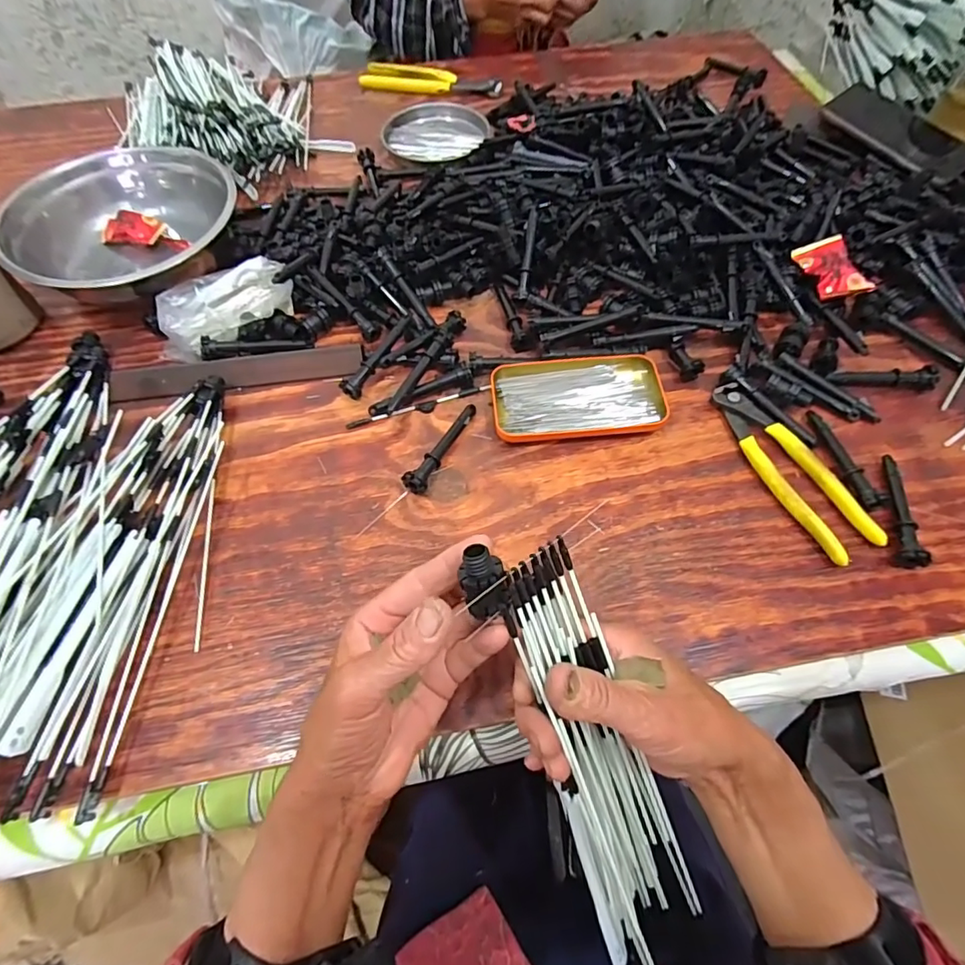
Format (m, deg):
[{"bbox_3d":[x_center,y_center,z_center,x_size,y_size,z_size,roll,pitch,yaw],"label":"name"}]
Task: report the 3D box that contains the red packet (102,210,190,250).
[{"bbox_3d":[-0.370,-0.271,0.571,0.080,0.029,0.038,5,58,-14],"label":"red packet"}]

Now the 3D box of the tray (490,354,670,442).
[{"bbox_3d":[0.080,-0.072,0.448,0.140,0.021,0.075,-6,59,-2],"label":"tray"}]

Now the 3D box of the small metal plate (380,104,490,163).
[{"bbox_3d":[-0.060,-0.446,0.672,0.128,0.023,0.114,9,60,7],"label":"small metal plate"}]

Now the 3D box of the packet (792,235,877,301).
[{"bbox_3d":[0.329,-0.203,0.494,0.043,0.020,0.071,-21,51,14],"label":"packet"}]

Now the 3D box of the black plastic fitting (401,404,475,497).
[{"bbox_3d":[-0.033,-0.031,0.429,0.019,0.018,0.095,23,62,14],"label":"black plastic fitting"}]

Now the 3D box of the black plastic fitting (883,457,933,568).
[{"bbox_3d":[0.314,0.019,0.394,0.014,0.019,0.095,9,60,7],"label":"black plastic fitting"}]

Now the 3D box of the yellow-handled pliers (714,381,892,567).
[{"bbox_3d":[0.240,-0.014,0.415,0.046,0.017,0.163,-22,61,-11],"label":"yellow-handled pliers"}]

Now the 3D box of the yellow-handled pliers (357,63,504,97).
[{"bbox_3d":[-0.071,-0.579,0.756,0.203,0.021,0.056,13,61,8],"label":"yellow-handled pliers"}]

